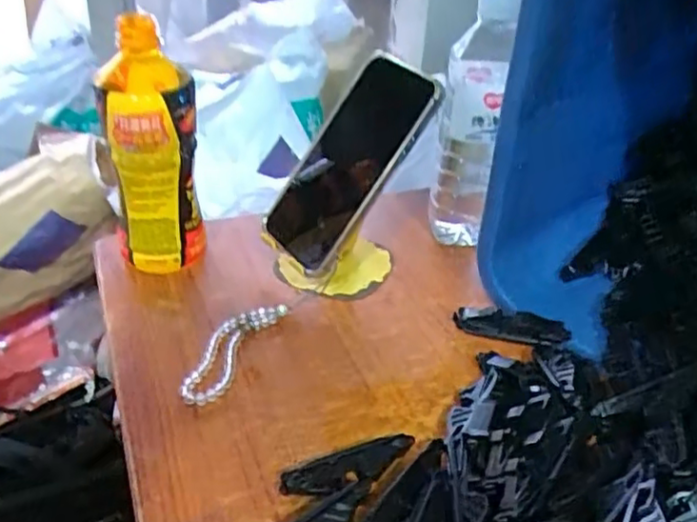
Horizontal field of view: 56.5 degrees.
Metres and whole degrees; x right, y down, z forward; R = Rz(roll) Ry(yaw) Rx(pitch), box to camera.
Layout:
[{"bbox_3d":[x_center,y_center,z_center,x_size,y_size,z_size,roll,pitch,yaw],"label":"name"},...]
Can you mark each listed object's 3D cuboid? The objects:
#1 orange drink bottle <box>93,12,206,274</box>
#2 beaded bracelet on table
[{"bbox_3d":[-0.147,-0.081,0.492,0.064,0.183,0.073,-7,35,-15],"label":"orange drink bottle"},{"bbox_3d":[-0.082,0.061,0.451,0.034,0.009,0.103,15,36,17],"label":"beaded bracelet on table"}]

